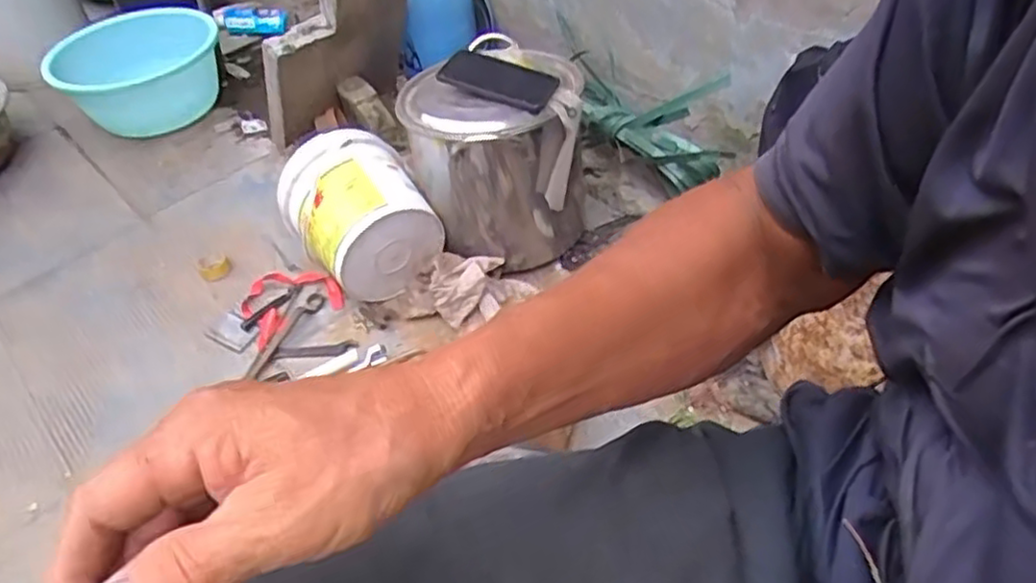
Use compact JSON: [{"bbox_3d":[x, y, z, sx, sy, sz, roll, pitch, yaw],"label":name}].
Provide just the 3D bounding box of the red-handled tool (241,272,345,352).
[{"bbox_3d":[-0.382,0.011,1.156,0.153,0.033,0.140,-34,51,-24],"label":"red-handled tool"}]

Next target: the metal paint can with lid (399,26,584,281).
[{"bbox_3d":[-0.034,-0.198,1.093,0.260,0.283,0.222,-3,45,4],"label":"metal paint can with lid"}]

